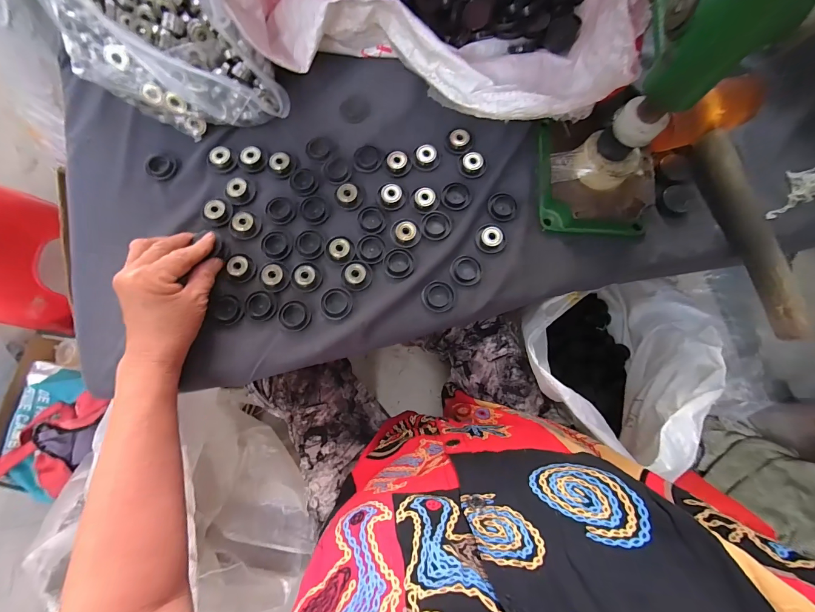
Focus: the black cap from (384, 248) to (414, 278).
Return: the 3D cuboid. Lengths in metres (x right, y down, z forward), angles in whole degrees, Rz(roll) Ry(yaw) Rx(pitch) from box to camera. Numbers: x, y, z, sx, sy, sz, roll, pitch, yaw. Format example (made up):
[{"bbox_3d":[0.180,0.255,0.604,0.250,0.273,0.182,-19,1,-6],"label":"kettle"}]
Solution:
[{"bbox_3d":[-0.010,-0.047,0.376,0.032,0.004,0.032,0,78,-1],"label":"black cap"}]

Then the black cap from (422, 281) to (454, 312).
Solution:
[{"bbox_3d":[0.033,-0.011,0.368,0.033,0.004,0.033,0,78,-1],"label":"black cap"}]

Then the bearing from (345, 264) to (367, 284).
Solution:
[{"bbox_3d":[-0.056,-0.035,0.370,0.022,0.009,0.023,0,78,-1],"label":"bearing"}]

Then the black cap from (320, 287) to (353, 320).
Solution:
[{"bbox_3d":[-0.076,-0.003,0.365,0.033,0.004,0.033,0,78,-1],"label":"black cap"}]

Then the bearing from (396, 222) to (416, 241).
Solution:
[{"bbox_3d":[-0.002,-0.083,0.381,0.021,0.009,0.021,0,78,-1],"label":"bearing"}]

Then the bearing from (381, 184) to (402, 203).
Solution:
[{"bbox_3d":[-0.018,-0.127,0.388,0.023,0.011,0.021,0,78,-1],"label":"bearing"}]

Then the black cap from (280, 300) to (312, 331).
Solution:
[{"bbox_3d":[-0.119,0.010,0.362,0.030,0.004,0.035,-39,82,-9],"label":"black cap"}]

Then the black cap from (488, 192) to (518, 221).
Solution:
[{"bbox_3d":[0.107,-0.113,0.388,0.032,0.005,0.032,0,78,-1],"label":"black cap"}]

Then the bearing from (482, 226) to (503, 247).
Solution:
[{"bbox_3d":[0.095,-0.078,0.379,0.026,0.009,0.022,-43,82,-9],"label":"bearing"}]

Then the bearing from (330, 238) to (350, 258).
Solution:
[{"bbox_3d":[-0.074,-0.063,0.375,0.020,0.007,0.021,-2,78,-2],"label":"bearing"}]

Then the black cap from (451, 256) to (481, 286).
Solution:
[{"bbox_3d":[0.064,-0.039,0.375,0.033,0.004,0.033,0,78,-1],"label":"black cap"}]

